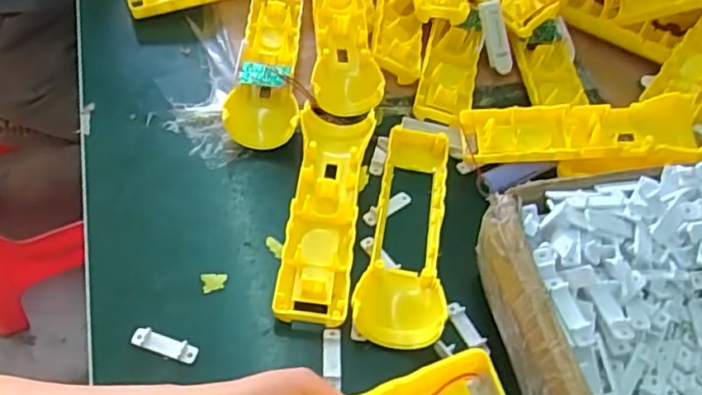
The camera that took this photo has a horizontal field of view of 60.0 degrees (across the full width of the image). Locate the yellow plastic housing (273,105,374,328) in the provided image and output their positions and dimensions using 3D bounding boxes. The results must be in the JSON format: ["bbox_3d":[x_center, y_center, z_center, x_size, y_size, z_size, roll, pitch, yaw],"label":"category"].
[{"bbox_3d":[-0.015,0.004,0.396,0.048,0.019,0.164,6,51,-1],"label":"yellow plastic housing"}]

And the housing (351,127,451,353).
[{"bbox_3d":[0.040,0.017,0.390,0.050,0.033,0.162,11,51,3],"label":"housing"}]

